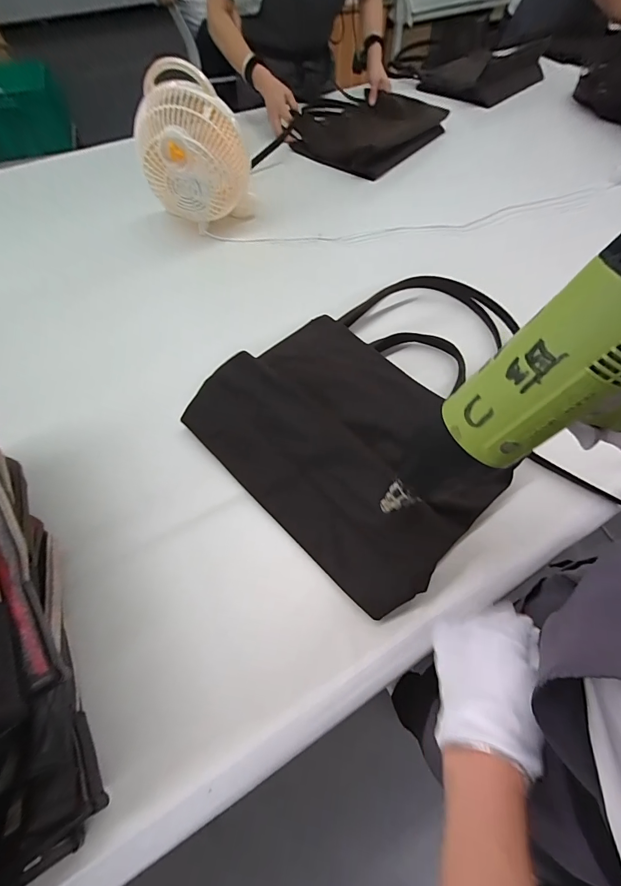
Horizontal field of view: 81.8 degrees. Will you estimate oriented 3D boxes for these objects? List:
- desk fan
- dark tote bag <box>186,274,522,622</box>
[{"bbox_3d":[-0.212,-0.551,0.701,0.174,0.252,0.169,1,59,1],"label":"desk fan"},{"bbox_3d":[0.115,-0.069,0.526,0.386,0.051,0.482,40,67,21],"label":"dark tote bag"}]

